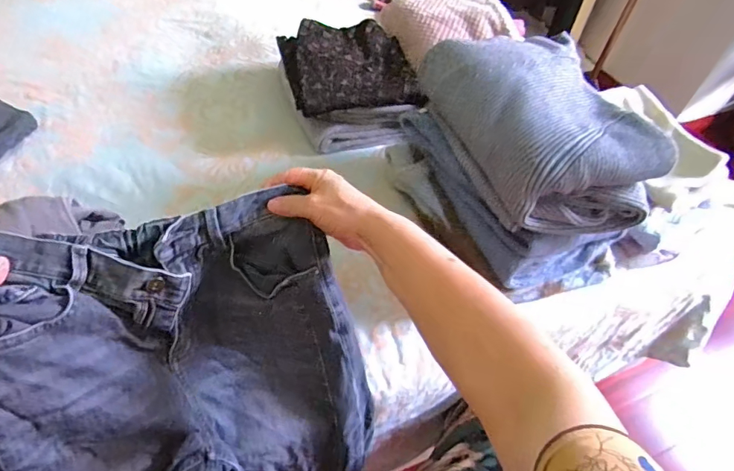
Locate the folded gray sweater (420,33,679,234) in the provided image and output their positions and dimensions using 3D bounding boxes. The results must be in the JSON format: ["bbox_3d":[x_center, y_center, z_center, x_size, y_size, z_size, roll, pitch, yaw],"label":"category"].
[{"bbox_3d":[0.237,-0.157,0.637,0.222,0.114,0.325,-14,54,-17],"label":"folded gray sweater"}]

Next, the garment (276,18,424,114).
[{"bbox_3d":[-0.032,-0.328,0.875,0.242,0.047,0.229,-9,53,-13],"label":"garment"}]

